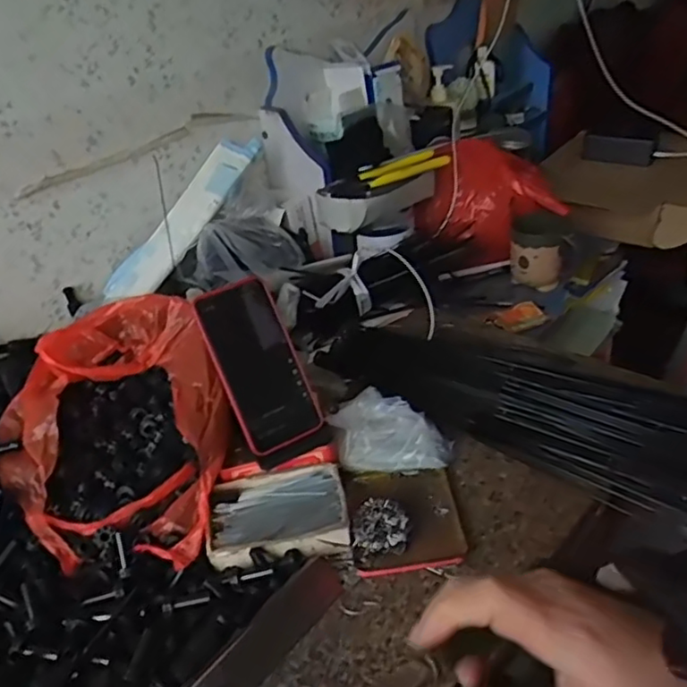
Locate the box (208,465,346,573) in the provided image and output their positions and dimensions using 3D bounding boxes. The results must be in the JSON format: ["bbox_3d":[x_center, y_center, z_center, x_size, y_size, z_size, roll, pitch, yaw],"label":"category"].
[{"bbox_3d":[-0.060,0.157,0.588,0.123,0.022,0.088,-11,34,-6],"label":"box"}]

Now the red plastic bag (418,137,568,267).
[{"bbox_3d":[0.231,-0.233,1.026,0.230,0.147,0.167,-5,34,4],"label":"red plastic bag"}]

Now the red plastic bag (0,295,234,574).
[{"bbox_3d":[-0.222,0.080,0.625,0.208,0.116,0.280,-18,35,-16],"label":"red plastic bag"}]

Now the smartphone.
[{"bbox_3d":[-0.082,0.021,0.617,0.078,0.161,0.011,-24,3,-24],"label":"smartphone"}]

